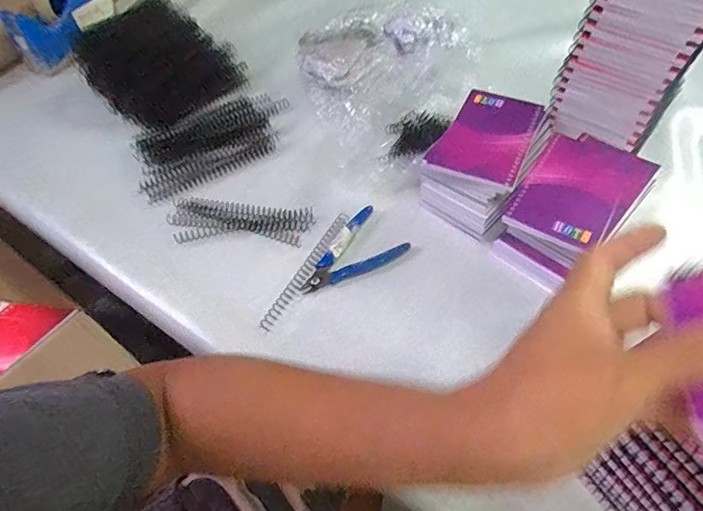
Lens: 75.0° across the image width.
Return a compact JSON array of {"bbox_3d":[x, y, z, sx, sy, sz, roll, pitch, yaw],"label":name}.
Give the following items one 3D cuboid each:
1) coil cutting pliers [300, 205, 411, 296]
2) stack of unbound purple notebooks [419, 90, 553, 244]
[{"bbox_3d":[-0.003,0.002,0.470,0.115,0.007,0.065,-37,61,-20],"label":"coil cutting pliers"},{"bbox_3d":[0.139,-0.097,0.489,0.099,0.079,0.135,25,61,20],"label":"stack of unbound purple notebooks"}]

